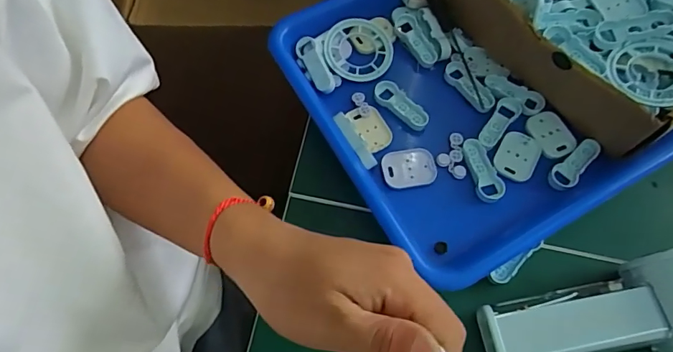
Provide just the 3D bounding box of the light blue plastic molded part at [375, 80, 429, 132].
[{"bbox_3d":[0.051,-0.057,0.367,0.020,0.006,0.050,-40,72,-18],"label":"light blue plastic molded part"}]

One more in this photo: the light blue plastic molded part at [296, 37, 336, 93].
[{"bbox_3d":[-0.017,-0.091,0.377,0.017,0.014,0.048,-23,68,-12],"label":"light blue plastic molded part"}]

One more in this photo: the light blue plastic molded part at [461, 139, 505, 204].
[{"bbox_3d":[0.111,-0.005,0.344,0.020,0.007,0.048,-12,66,-7],"label":"light blue plastic molded part"}]

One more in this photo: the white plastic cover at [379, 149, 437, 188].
[{"bbox_3d":[0.055,-0.006,0.348,0.040,0.004,0.029,-8,65,-5],"label":"white plastic cover"}]

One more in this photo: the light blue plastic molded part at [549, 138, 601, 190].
[{"bbox_3d":[0.179,-0.009,0.345,0.048,0.011,0.018,-40,72,-18],"label":"light blue plastic molded part"}]

